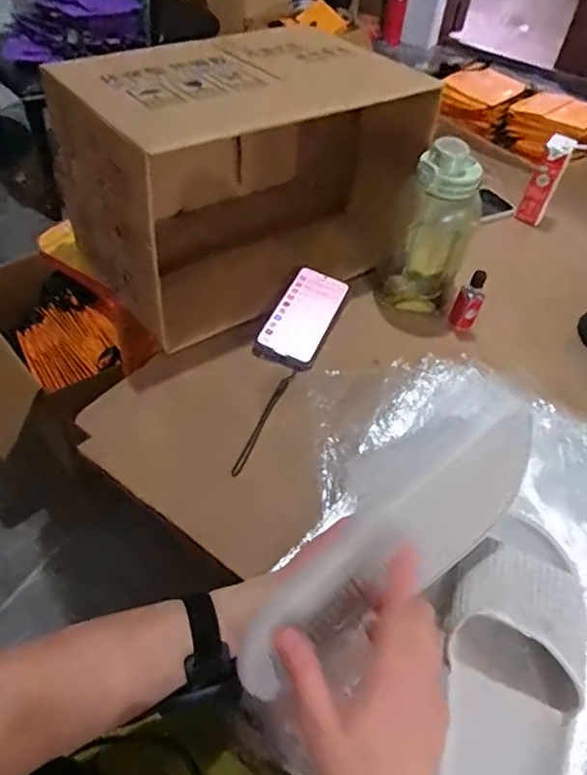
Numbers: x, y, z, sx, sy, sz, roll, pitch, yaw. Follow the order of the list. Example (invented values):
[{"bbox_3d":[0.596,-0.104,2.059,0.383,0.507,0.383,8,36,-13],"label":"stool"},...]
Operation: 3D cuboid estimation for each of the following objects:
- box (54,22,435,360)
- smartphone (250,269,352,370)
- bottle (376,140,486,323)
[{"bbox_3d":[-0.074,-0.306,0.810,0.445,0.280,0.270,-24,55,-25],"label":"box"},{"bbox_3d":[0.014,-0.093,0.758,0.078,0.008,0.176,27,54,2],"label":"smartphone"},{"bbox_3d":[0.174,-0.195,0.734,0.100,0.211,0.073,16,49,8],"label":"bottle"}]

